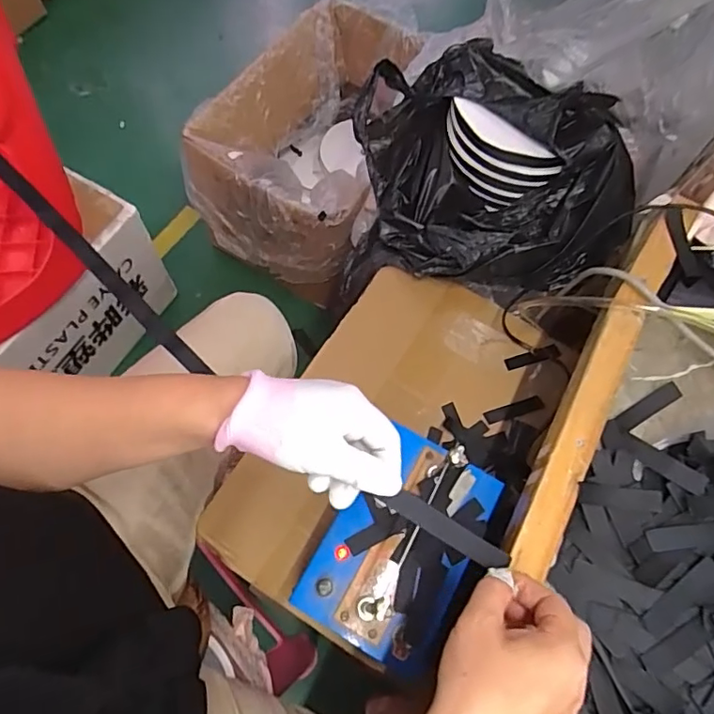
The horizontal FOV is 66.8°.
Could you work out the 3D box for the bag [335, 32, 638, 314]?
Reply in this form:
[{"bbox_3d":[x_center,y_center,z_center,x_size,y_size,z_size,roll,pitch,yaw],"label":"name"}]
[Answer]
[{"bbox_3d":[0.159,-0.245,0.710,0.329,0.168,0.313,5,67,-3],"label":"bag"}]

